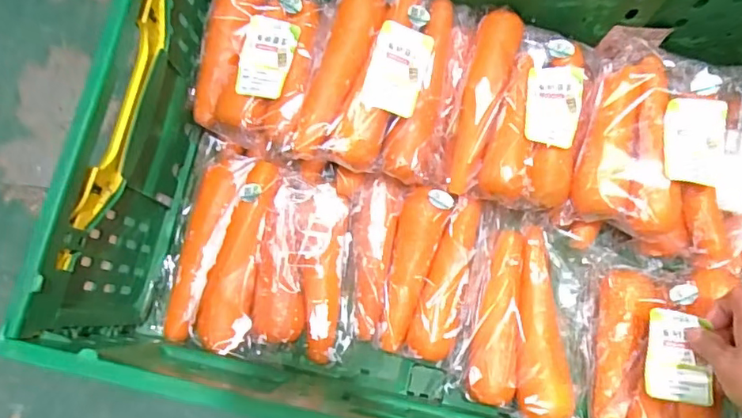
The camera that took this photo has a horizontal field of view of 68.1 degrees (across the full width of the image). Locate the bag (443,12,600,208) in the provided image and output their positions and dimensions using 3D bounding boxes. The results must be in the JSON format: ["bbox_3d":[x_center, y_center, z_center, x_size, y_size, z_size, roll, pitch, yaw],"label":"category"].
[{"bbox_3d":[0.145,-0.090,0.520,0.123,0.045,0.171,15,80,5],"label":"bag"}]

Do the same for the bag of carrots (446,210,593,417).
[{"bbox_3d":[0.157,0.105,0.529,0.131,0.043,0.178,15,80,5],"label":"bag of carrots"}]

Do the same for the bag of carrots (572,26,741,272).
[{"bbox_3d":[0.295,-0.058,0.516,0.189,0.059,0.198,14,80,5],"label":"bag of carrots"}]

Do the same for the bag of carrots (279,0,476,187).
[{"bbox_3d":[0.012,-0.121,0.519,0.150,0.051,0.180,11,79,4],"label":"bag of carrots"}]

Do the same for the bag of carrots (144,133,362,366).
[{"bbox_3d":[-0.111,0.044,0.540,0.190,0.056,0.194,11,79,4],"label":"bag of carrots"}]

